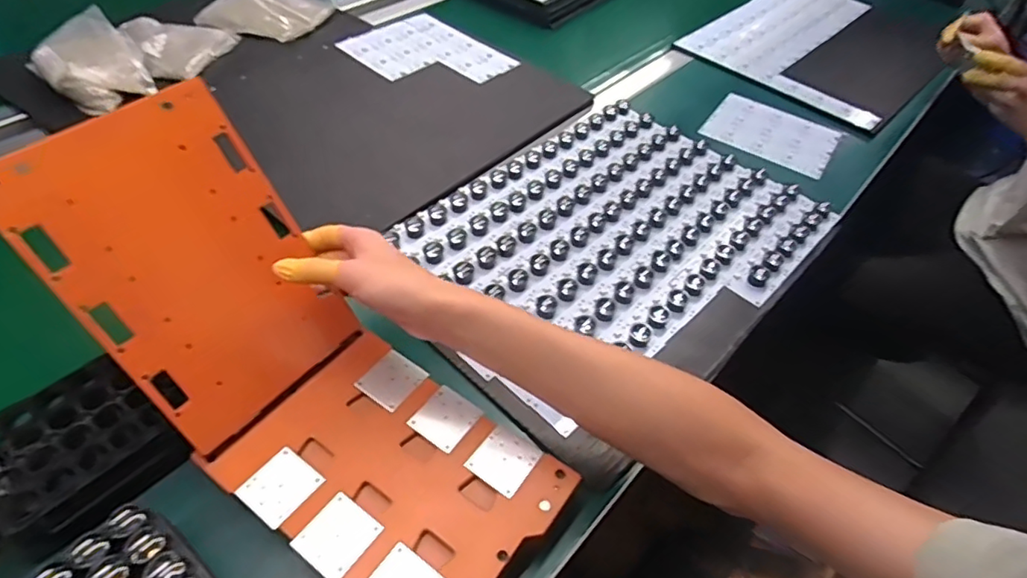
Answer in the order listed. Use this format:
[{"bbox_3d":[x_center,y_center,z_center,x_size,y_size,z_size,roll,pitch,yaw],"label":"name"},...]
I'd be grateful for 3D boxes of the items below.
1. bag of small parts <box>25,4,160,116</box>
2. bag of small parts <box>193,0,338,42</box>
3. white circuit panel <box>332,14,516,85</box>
[{"bbox_3d":[-0.581,-0.311,0.797,0.126,0.044,0.176,-26,56,-24],"label":"bag of small parts"},{"bbox_3d":[-0.411,-0.466,0.959,0.195,0.028,0.147,10,50,4],"label":"bag of small parts"},{"bbox_3d":[-0.135,-0.369,0.913,0.229,0.009,0.182,34,55,22],"label":"white circuit panel"}]

